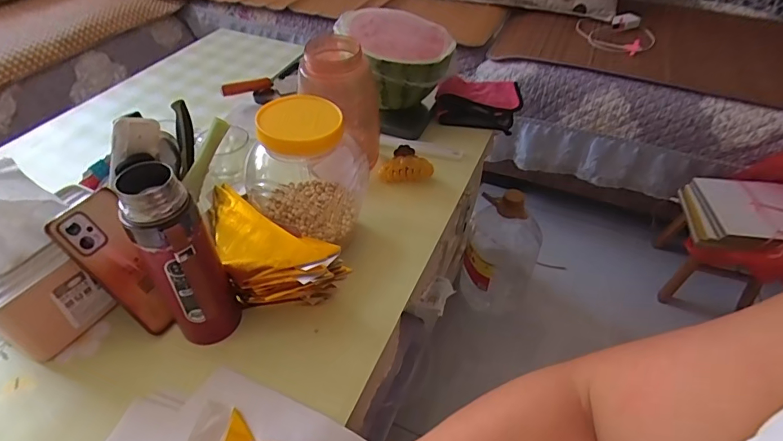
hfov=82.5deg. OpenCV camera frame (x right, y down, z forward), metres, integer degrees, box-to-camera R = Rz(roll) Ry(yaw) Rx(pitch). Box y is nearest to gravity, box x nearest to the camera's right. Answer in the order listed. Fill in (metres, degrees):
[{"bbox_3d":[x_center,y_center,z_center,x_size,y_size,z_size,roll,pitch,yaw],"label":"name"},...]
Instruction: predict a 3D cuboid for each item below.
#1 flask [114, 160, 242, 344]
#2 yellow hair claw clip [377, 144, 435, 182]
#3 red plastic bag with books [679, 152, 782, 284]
[{"bbox_3d":[-0.203,0.049,0.446,0.065,0.216,0.063,-26,50,-25],"label":"flask"},{"bbox_3d":[0.023,-0.091,0.715,0.085,0.033,0.047,2,44,1],"label":"yellow hair claw clip"},{"bbox_3d":[0.812,-0.029,0.971,0.271,0.195,0.284,18,46,17],"label":"red plastic bag with books"}]

